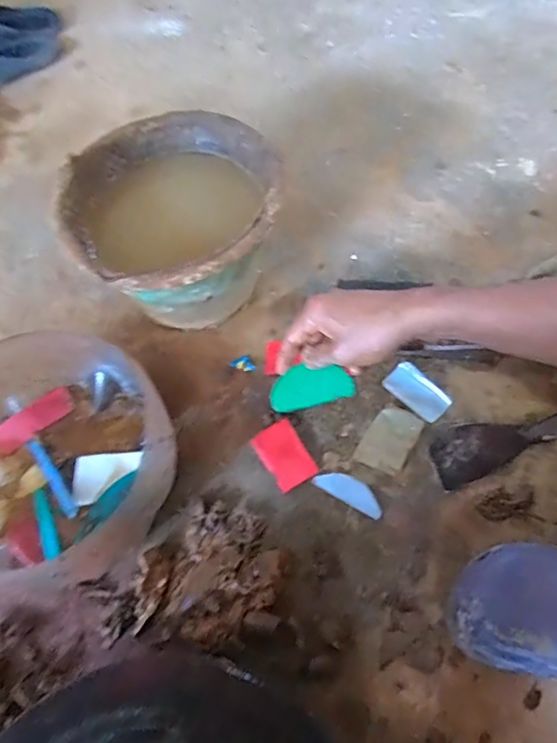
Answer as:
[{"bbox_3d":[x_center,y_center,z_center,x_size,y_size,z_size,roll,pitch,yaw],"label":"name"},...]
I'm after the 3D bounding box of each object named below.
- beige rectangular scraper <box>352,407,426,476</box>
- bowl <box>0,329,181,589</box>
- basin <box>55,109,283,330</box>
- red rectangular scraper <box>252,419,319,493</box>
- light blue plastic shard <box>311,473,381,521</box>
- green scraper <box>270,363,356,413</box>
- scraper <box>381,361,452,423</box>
[{"bbox_3d":[0.125,0.076,0.577,0.052,0.012,0.075,26,66,17],"label":"beige rectangular scraper"},{"bbox_3d":[-0.232,0.095,0.528,0.246,0.122,0.243,-2,61,3],"label":"bowl"},{"bbox_3d":[-0.116,-0.164,0.634,0.241,0.168,0.251,-2,61,3],"label":"basin"},{"bbox_3d":[0.006,0.092,0.571,0.047,0.009,0.072,-30,63,-13],"label":"red rectangular scraper"},{"bbox_3d":[0.077,0.129,0.555,0.077,0.004,0.028,26,66,17],"label":"light blue plastic shard"},{"bbox_3d":[0.033,0.015,0.525,0.085,0.008,0.043,-13,95,8],"label":"green scraper"},{"bbox_3d":[0.164,0.024,0.604,0.075,0.016,0.040,40,70,22],"label":"scraper"}]

